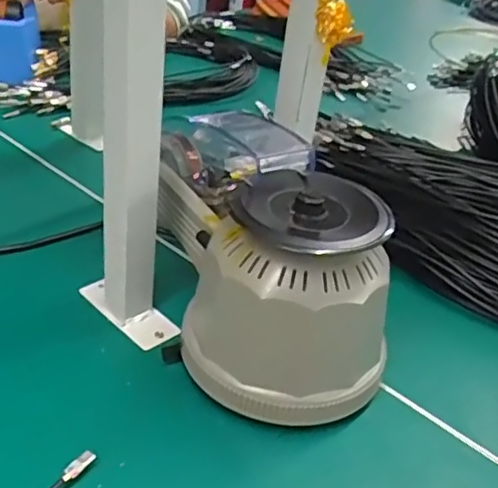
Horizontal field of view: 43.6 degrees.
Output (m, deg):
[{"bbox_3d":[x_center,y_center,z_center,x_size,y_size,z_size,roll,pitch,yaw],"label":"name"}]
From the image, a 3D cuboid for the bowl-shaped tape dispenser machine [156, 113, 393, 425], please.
[{"bbox_3d":[0.013,0.006,0.513,0.151,0.147,0.254,-3,35,-15],"label":"bowl-shaped tape dispenser machine"}]

